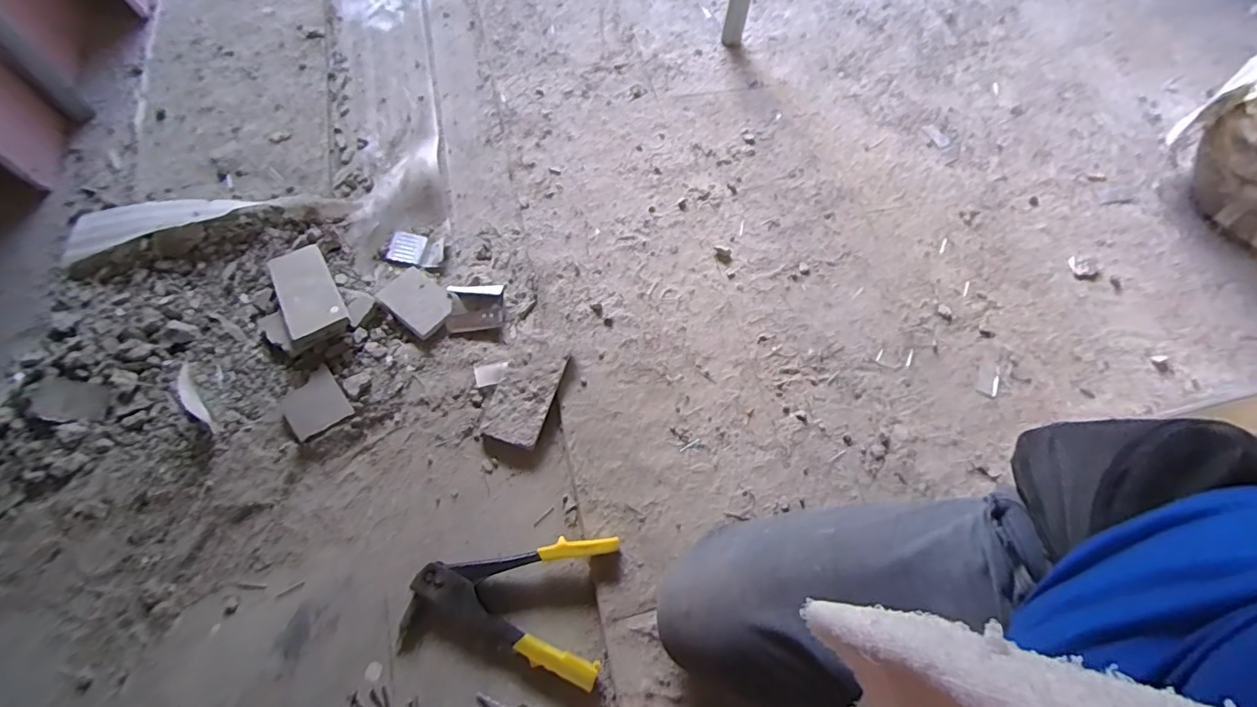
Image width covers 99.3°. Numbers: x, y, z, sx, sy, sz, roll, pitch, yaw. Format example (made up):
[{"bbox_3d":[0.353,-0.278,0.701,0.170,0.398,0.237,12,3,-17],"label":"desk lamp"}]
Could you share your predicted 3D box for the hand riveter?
[{"bbox_3d":[-0.136,0.282,0.631,0.227,0.034,0.158,11,66,0],"label":"hand riveter"}]

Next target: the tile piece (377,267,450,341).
[{"bbox_3d":[-0.317,-0.080,0.801,0.114,0.016,0.079,37,72,12],"label":"tile piece"}]

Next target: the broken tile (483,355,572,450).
[{"bbox_3d":[-0.145,0.061,0.741,0.079,0.018,0.131,17,68,5],"label":"broken tile"}]

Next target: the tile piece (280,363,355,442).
[{"bbox_3d":[-0.429,0.068,0.732,0.078,0.011,0.085,-36,74,-15],"label":"tile piece"}]

